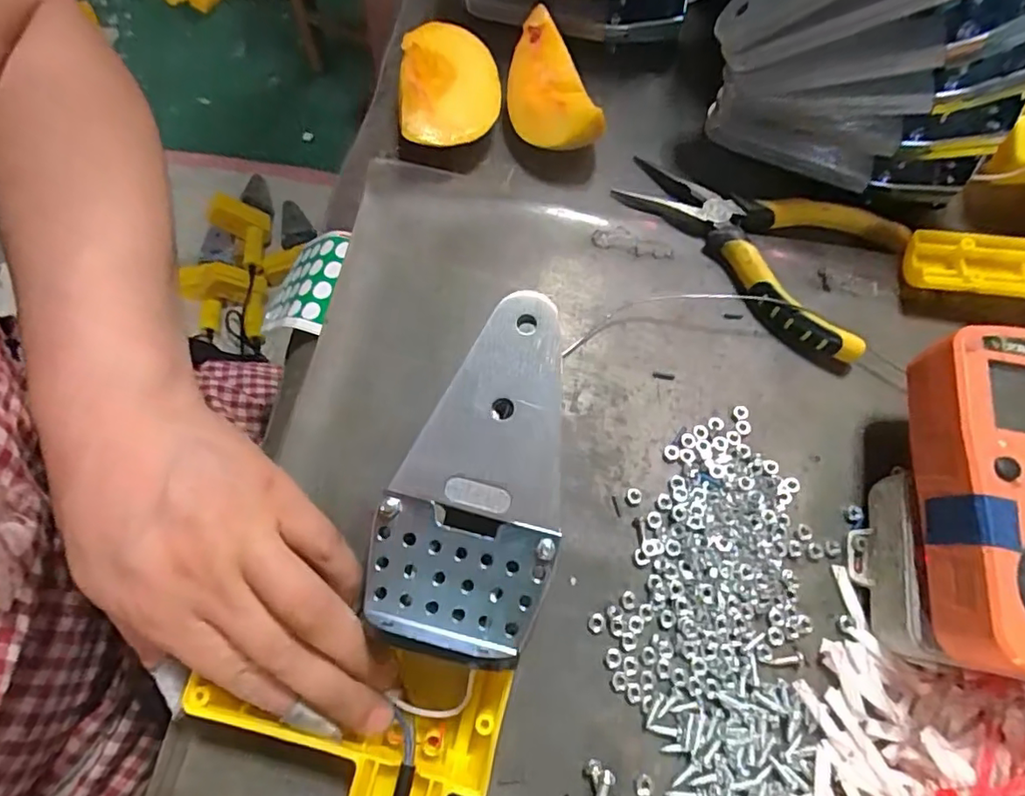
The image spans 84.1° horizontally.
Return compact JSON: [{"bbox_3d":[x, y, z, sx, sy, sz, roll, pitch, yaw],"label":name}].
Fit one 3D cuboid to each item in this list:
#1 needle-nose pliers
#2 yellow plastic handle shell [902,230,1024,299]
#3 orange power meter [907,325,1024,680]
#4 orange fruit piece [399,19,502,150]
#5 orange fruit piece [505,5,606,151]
[{"bbox_3d":[0.129,-0.088,0.305,0.145,0.014,0.089,30,72,11],"label":"needle-nose pliers"},{"bbox_3d":[0.269,-0.069,0.297,0.118,0.013,0.032,5,69,2],"label":"yellow plastic handle shell"},{"bbox_3d":[0.193,0.038,0.213,0.071,0.027,0.124,5,69,2],"label":"orange power meter"},{"bbox_3d":[-0.035,-0.169,0.314,0.054,0.027,0.069,-1,69,0],"label":"orange fruit piece"},{"bbox_3d":[0.017,-0.166,0.315,0.036,0.040,0.082,-22,71,-8],"label":"orange fruit piece"}]

